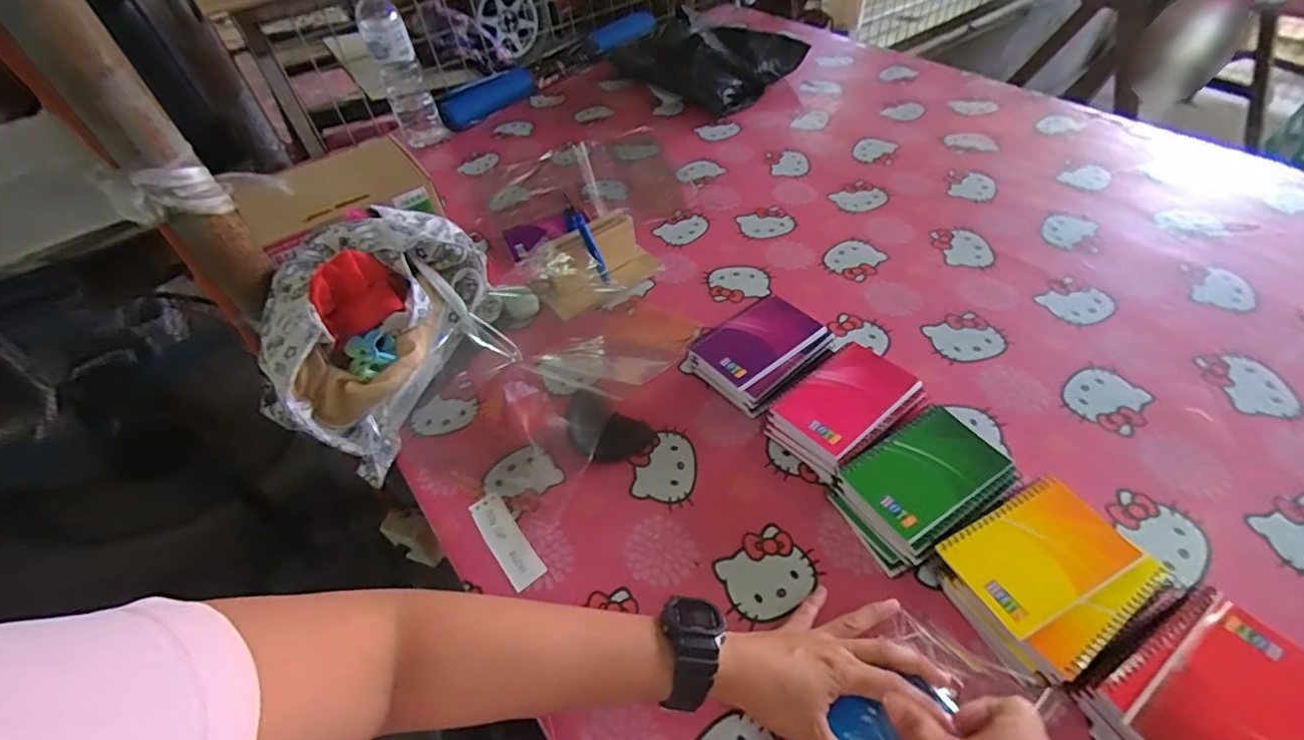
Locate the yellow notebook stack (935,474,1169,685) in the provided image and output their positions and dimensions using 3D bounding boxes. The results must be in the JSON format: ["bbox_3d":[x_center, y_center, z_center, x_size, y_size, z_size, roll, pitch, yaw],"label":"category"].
[{"bbox_3d":[0.308,0.167,0.448,0.137,0.045,0.109,-24,51,-15],"label":"yellow notebook stack"}]

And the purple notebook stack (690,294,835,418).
[{"bbox_3d":[0.122,-0.019,0.627,0.134,0.055,0.107,-30,52,-19],"label":"purple notebook stack"}]

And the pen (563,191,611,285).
[{"bbox_3d":[-0.081,-0.165,0.715,0.010,0.123,0.013,12,48,44],"label":"pen"}]

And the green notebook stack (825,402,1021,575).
[{"bbox_3d":[0.242,0.105,0.509,0.132,0.051,0.096,-27,51,-17],"label":"green notebook stack"}]

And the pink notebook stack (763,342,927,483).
[{"bbox_3d":[0.192,0.043,0.570,0.141,0.046,0.098,-32,53,-20],"label":"pink notebook stack"}]

